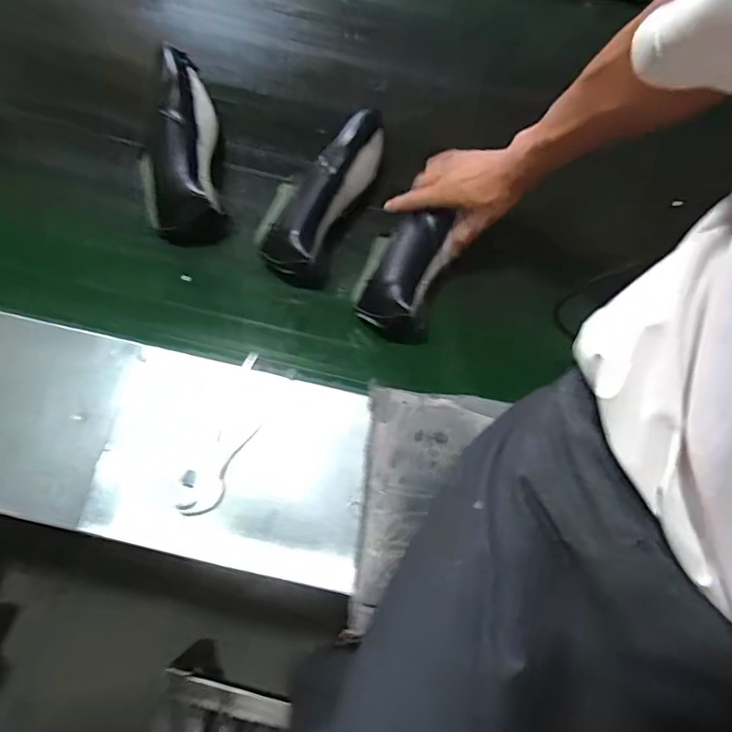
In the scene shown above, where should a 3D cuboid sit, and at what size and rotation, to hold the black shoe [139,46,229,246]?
[{"bbox_3d":[-0.254,-0.299,0.720,0.106,0.083,0.265,-7,71,-5],"label":"black shoe"}]

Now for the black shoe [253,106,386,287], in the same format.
[{"bbox_3d":[-0.063,-0.237,0.707,0.105,0.082,0.243,25,71,7],"label":"black shoe"}]

